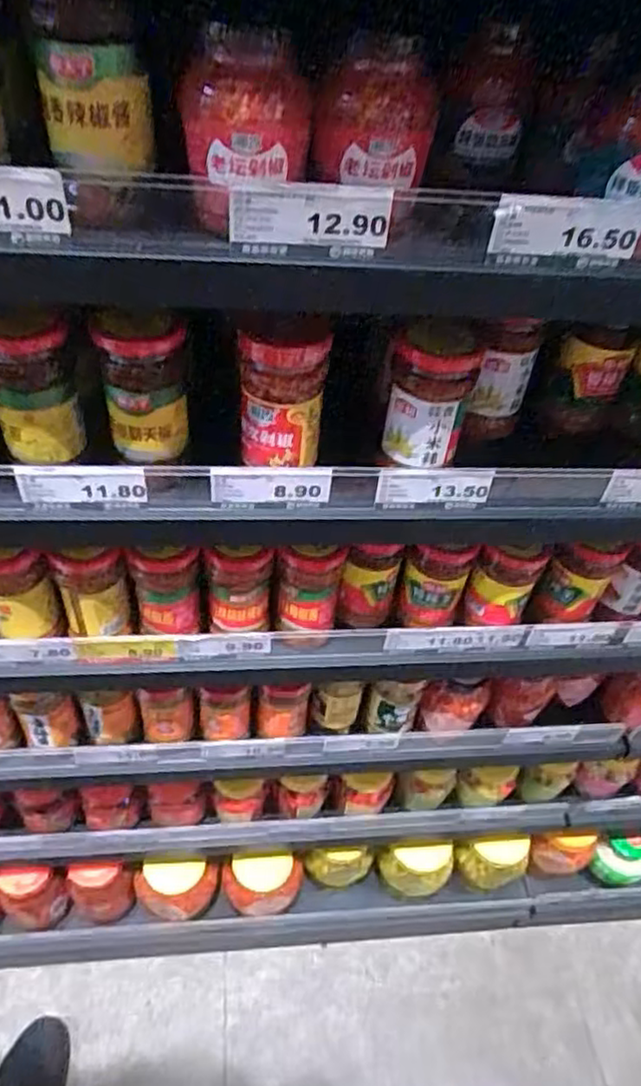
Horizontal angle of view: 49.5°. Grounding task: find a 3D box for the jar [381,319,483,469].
[{"bbox_3d":[0.082,-0.116,0.528,0.062,0.095,0.069,8,45,1],"label":"jar"}]

